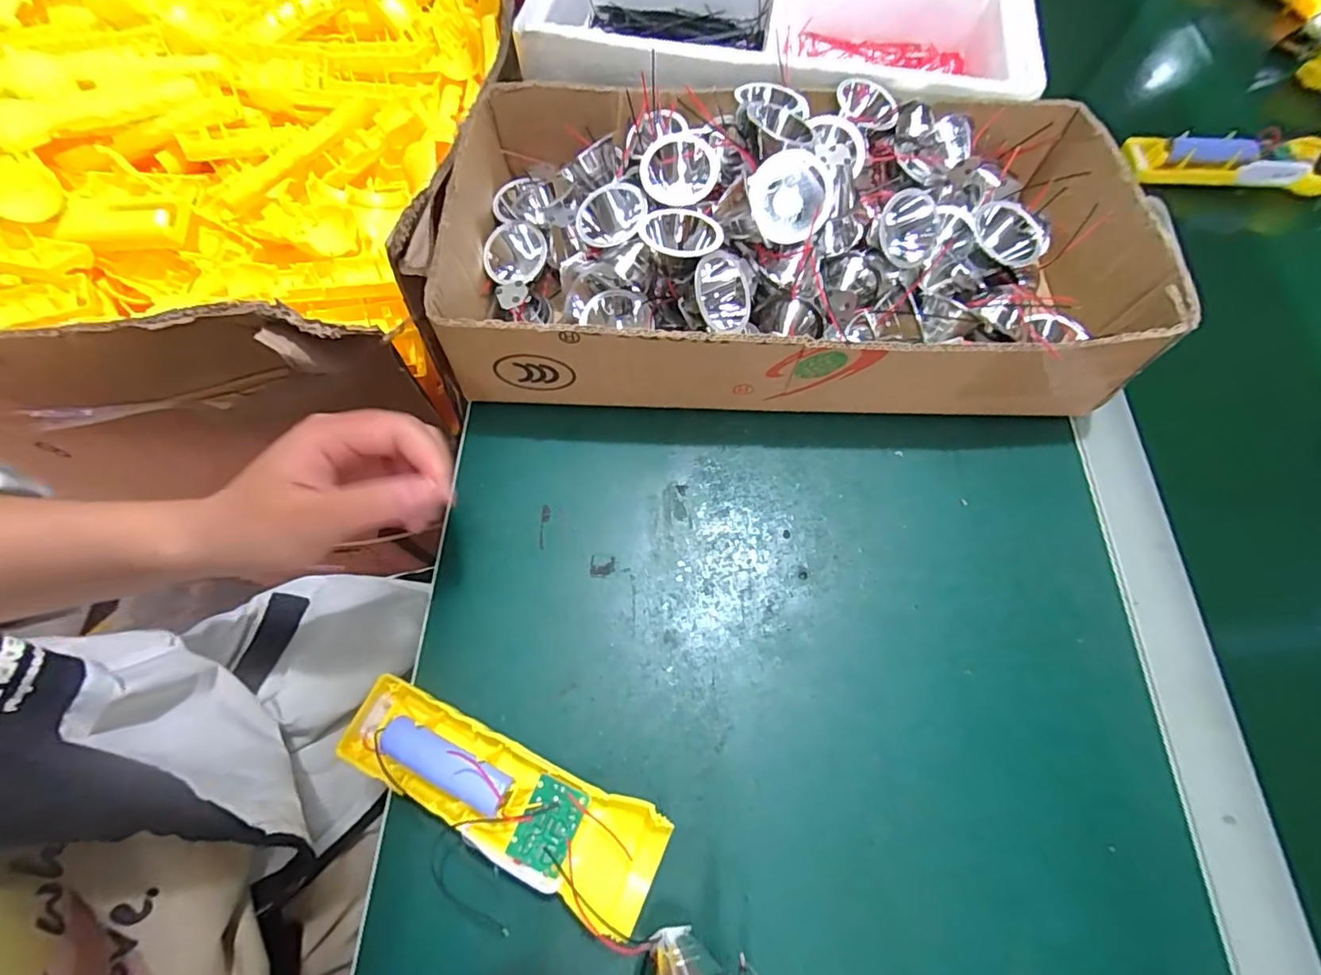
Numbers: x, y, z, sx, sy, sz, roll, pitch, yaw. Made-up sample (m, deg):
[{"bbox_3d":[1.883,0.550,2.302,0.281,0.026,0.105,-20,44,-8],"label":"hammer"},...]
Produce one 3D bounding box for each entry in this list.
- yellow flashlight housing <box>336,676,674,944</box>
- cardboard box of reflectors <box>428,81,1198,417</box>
[{"bbox_3d":[-0.079,0.146,0.273,0.164,0.037,0.048,24,68,8],"label":"yellow flashlight housing"},{"bbox_3d":[0.082,-0.167,0.377,0.424,0.106,0.224,1,66,0],"label":"cardboard box of reflectors"}]

